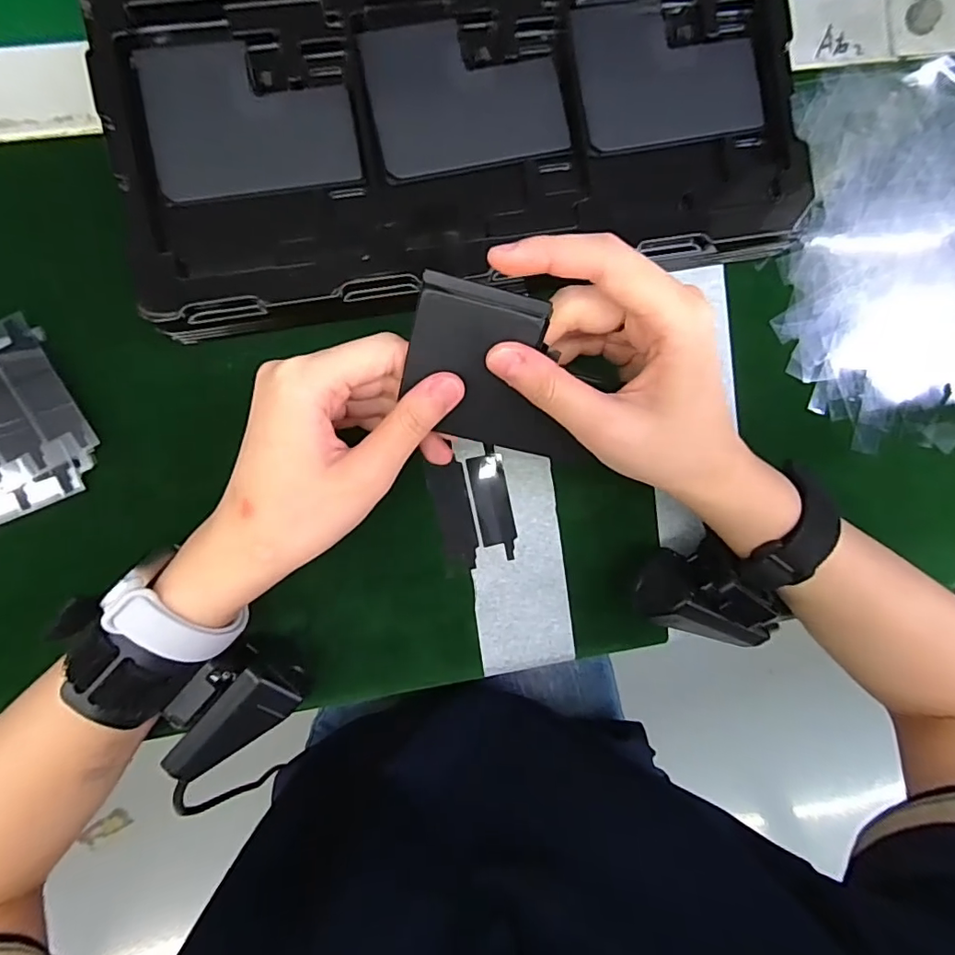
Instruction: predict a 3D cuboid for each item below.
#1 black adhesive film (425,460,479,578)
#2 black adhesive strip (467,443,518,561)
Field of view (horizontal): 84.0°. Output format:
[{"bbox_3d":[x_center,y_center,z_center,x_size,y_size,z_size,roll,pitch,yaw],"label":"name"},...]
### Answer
[{"bbox_3d":[-0.012,0.023,0.284,0.020,0.004,0.061,-12,94,-5],"label":"black adhesive film"},{"bbox_3d":[0.009,0.014,0.285,0.019,0.004,0.060,-12,94,-5],"label":"black adhesive strip"}]

